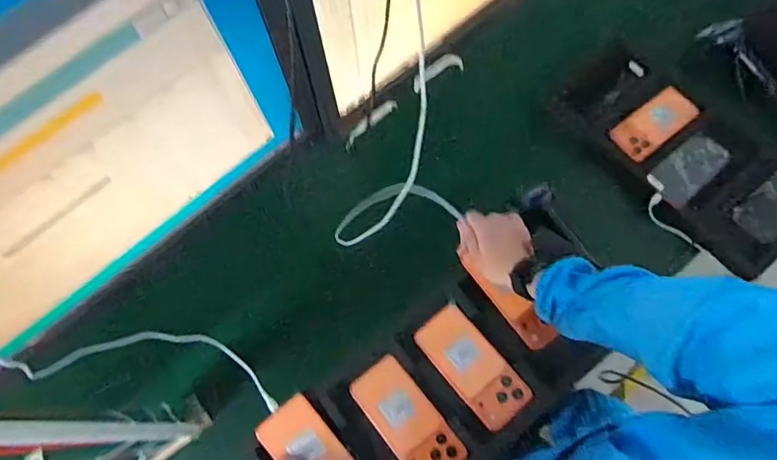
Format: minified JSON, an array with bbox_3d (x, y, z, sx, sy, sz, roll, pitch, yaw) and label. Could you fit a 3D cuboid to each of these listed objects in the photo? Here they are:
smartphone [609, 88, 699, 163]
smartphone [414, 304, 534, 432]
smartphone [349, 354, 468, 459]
[{"bbox_3d":[0.486,-0.196,0.909,0.164,0.012,0.082,-38,62,-6],"label":"smartphone"},{"bbox_3d":[0.114,0.184,0.672,0.074,0.011,0.163,-38,73,-11],"label":"smartphone"},{"bbox_3d":[0.025,0.252,0.657,0.076,0.006,0.165,-37,72,-10],"label":"smartphone"}]

